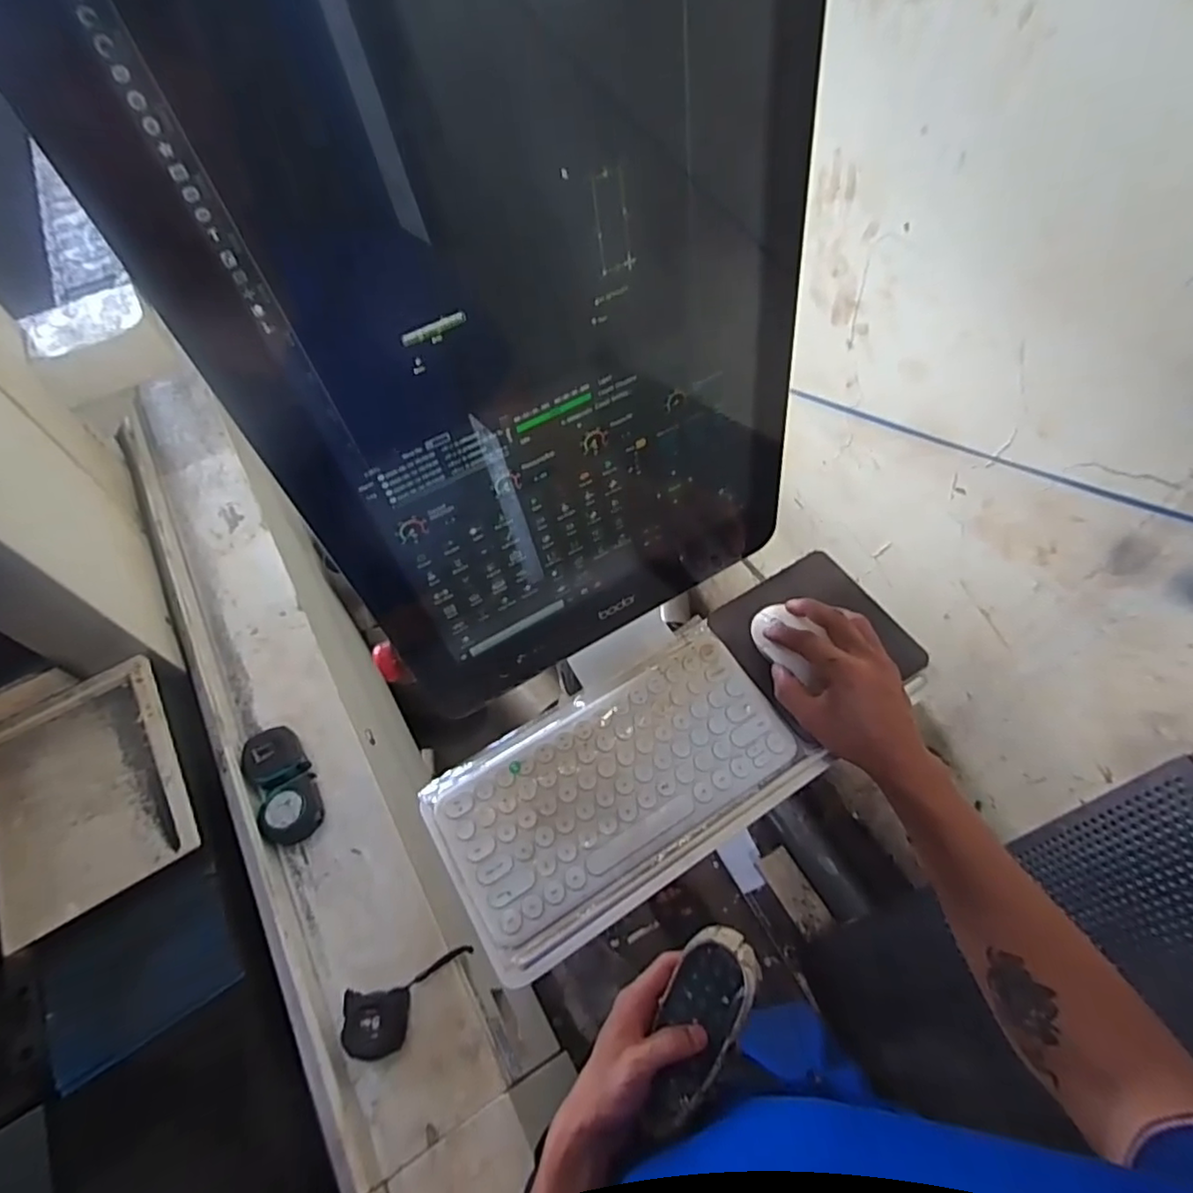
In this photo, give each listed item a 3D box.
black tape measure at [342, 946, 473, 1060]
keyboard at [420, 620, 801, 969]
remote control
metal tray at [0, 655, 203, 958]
[{"bbox_3d":[-0.216,0.459,0.709,0.133,0.034,0.075,-19,59,-7],"label":"black tape measure"},{"bbox_3d":[0.013,0.148,0.524,0.285,0.017,0.146,-31,61,-14],"label":"keyboard"},{"bbox_3d":[0.077,0.326,0.476,0.055,0.021,0.144,19,77,15],"label":"remote control"},{"bbox_3d":[-0.664,0.235,0.805,0.230,0.053,0.314,-29,61,-13],"label":"metal tray"}]

